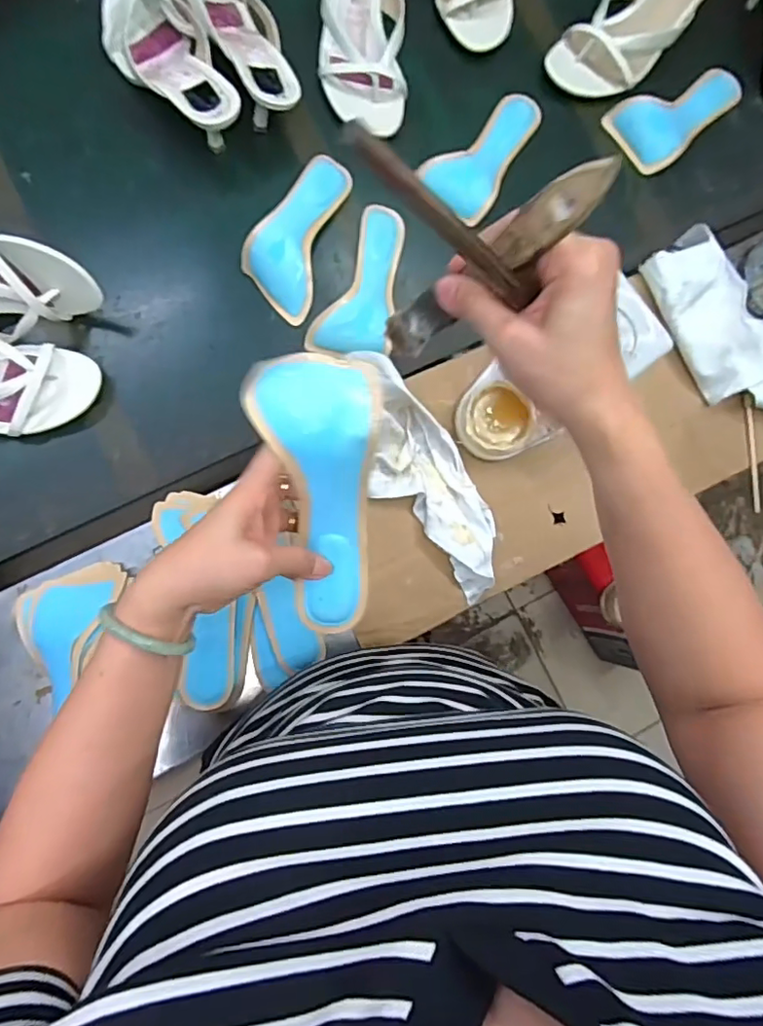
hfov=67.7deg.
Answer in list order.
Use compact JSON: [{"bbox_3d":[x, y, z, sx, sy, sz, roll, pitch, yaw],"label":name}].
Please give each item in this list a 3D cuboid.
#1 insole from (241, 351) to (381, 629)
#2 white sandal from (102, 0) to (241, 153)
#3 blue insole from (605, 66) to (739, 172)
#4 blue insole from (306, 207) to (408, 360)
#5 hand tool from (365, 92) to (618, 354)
[{"bbox_3d":[-0.039,-0.006,0.379,0.077,0.041,0.184,-5,114,-4],"label":"insole"},{"bbox_3d":[-0.242,-0.505,0.633,0.096,0.070,0.242,-29,87,-8],"label":"white sandal"},{"bbox_3d":[0.376,-0.491,0.700,0.185,0.012,0.093,-28,88,-10],"label":"blue insole"},{"bbox_3d":[-0.023,-0.265,0.636,0.090,0.018,0.185,10,80,-2],"label":"blue insole"},{"bbox_3d":[0.050,-0.128,0.307,0.021,0.180,0.021,5,80,-25],"label":"hand tool"}]

